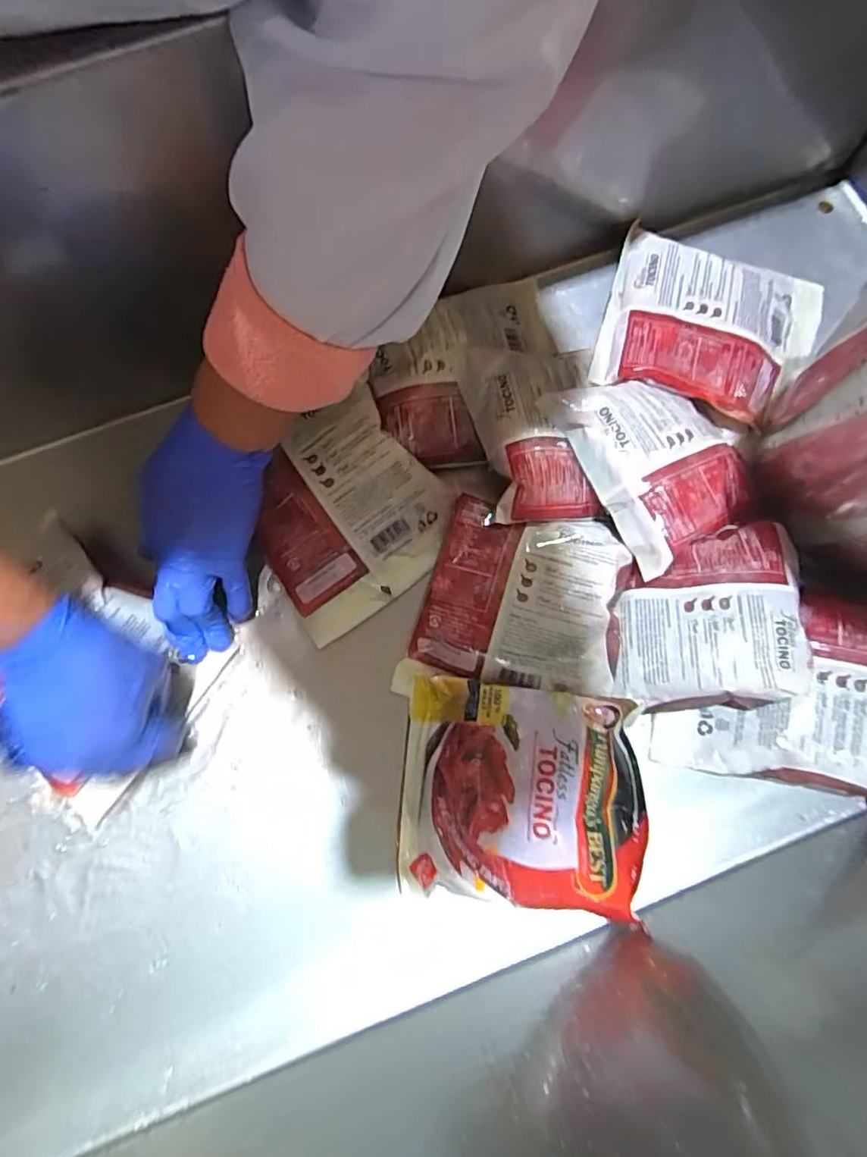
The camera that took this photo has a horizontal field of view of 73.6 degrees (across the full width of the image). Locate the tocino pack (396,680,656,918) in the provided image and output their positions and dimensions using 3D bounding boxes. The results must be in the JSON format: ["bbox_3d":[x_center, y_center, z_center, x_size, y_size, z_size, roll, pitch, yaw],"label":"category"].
[{"bbox_3d":[0.056,0.137,0.378,0.151,0.044,0.129,3,78,1],"label":"tocino pack"}]

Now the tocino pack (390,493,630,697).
[{"bbox_3d":[0.057,0.012,0.406,0.140,0.041,0.131,9,78,2],"label":"tocino pack"}]

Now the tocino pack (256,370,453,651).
[{"bbox_3d":[-0.062,-0.041,0.423,0.134,0.018,0.125,-36,98,2],"label":"tocino pack"}]

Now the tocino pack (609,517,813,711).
[{"bbox_3d":[0.180,0.022,0.378,0.119,0.025,0.120,-2,78,0],"label":"tocino pack"}]

